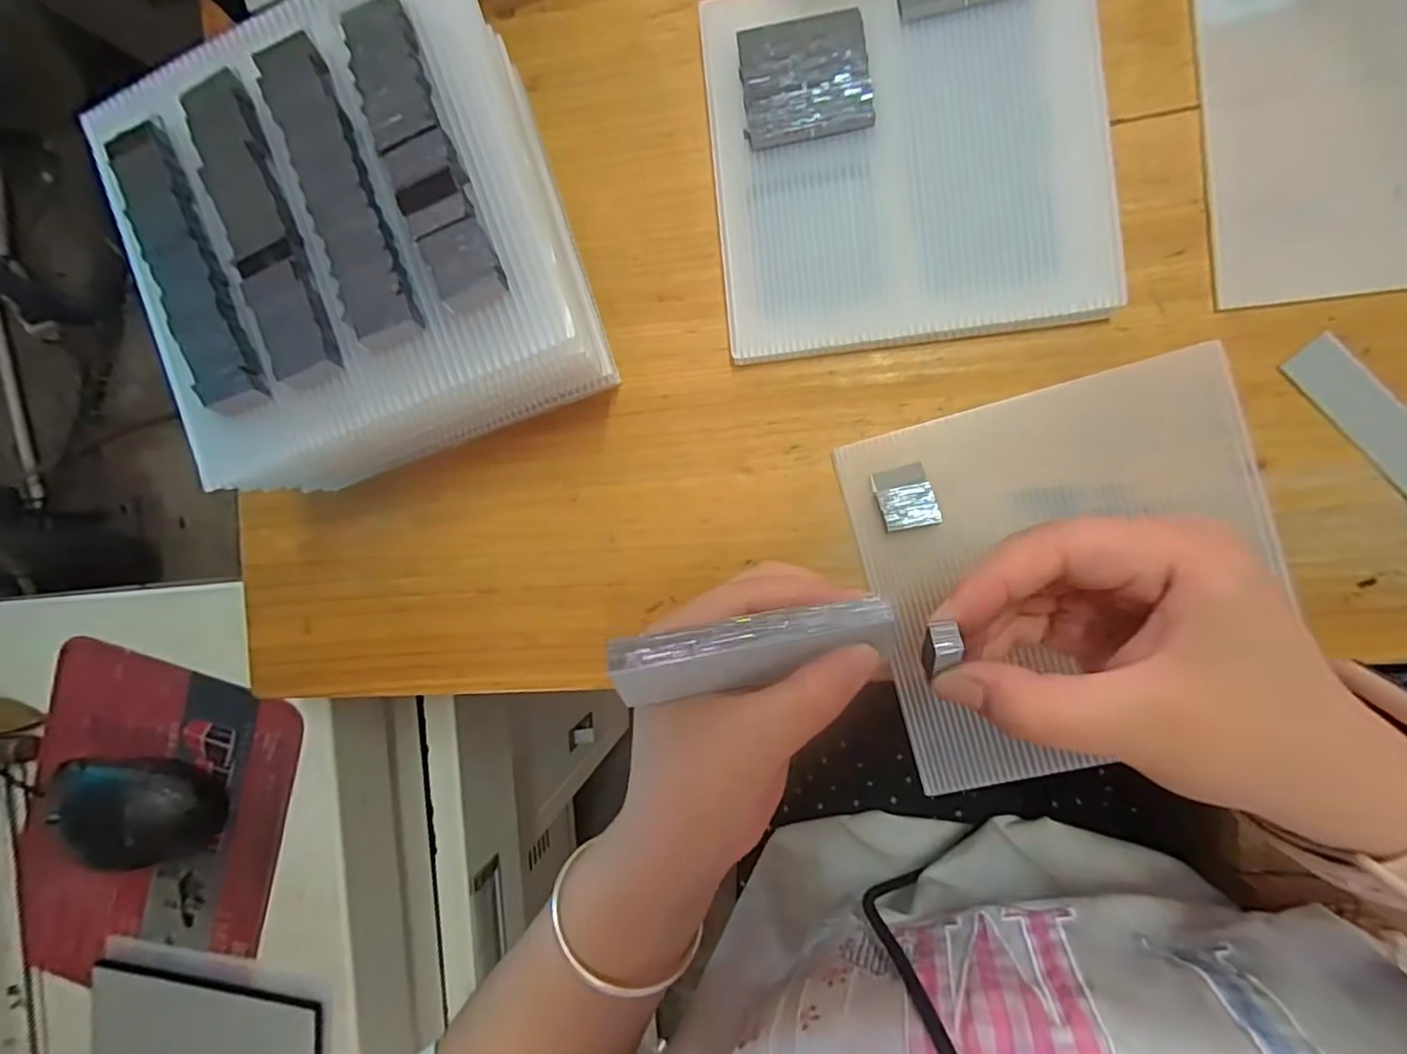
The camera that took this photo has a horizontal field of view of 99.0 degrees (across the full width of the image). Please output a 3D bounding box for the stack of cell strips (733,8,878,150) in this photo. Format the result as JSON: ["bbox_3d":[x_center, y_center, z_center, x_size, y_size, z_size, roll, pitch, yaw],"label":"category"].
[{"bbox_3d":[0.044,-0.193,0.260,0.053,0.006,0.052,-5,90,10],"label":"stack of cell strips"}]

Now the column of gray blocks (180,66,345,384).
[{"bbox_3d":[-0.166,-0.112,0.223,0.028,0.006,0.115,-22,88,8],"label":"column of gray blocks"}]

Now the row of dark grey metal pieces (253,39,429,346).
[{"bbox_3d":[-0.134,-0.124,0.219,0.026,0.006,0.118,-21,88,8],"label":"row of dark grey metal pieces"}]

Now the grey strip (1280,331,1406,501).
[{"bbox_3d":[0.265,-0.039,0.233,0.022,0.004,0.081,-40,84,8],"label":"grey strip"}]

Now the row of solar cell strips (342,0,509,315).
[{"bbox_3d":[-0.101,-0.132,0.214,0.025,0.007,0.110,-21,88,8],"label":"row of solar cell strips"}]

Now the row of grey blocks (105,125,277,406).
[{"bbox_3d":[-0.200,-0.100,0.230,0.026,0.006,0.111,-24,87,8],"label":"row of grey blocks"}]

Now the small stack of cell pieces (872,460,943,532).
[{"bbox_3d":[0.087,-0.013,0.258,0.023,0.004,0.028,-18,88,10],"label":"small stack of cell pieces"}]

